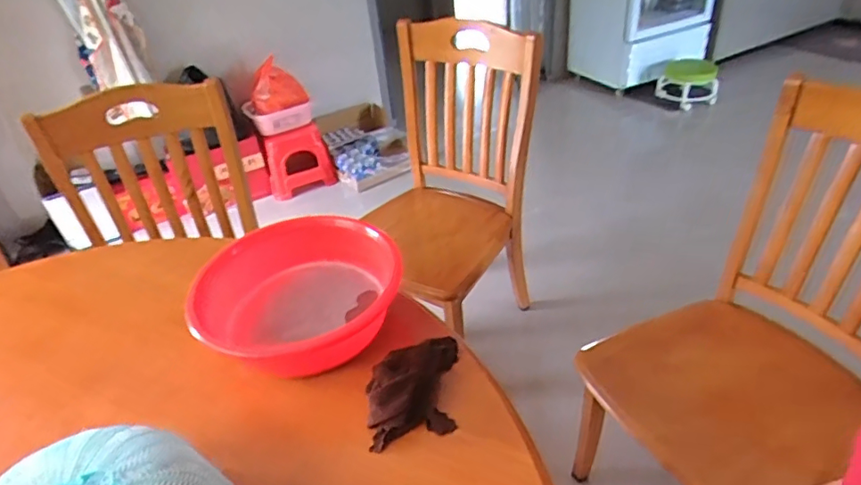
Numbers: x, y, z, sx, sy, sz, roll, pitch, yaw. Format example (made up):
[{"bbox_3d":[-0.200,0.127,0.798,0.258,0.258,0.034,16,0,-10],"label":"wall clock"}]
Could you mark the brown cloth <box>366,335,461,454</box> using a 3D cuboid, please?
[{"bbox_3d":[-0.022,0.168,0.653,0.106,0.042,0.152,0,38,4],"label":"brown cloth"}]

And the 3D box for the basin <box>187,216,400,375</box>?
[{"bbox_3d":[-0.164,0.077,0.722,0.265,0.110,0.227,-26,43,-26],"label":"basin"}]

